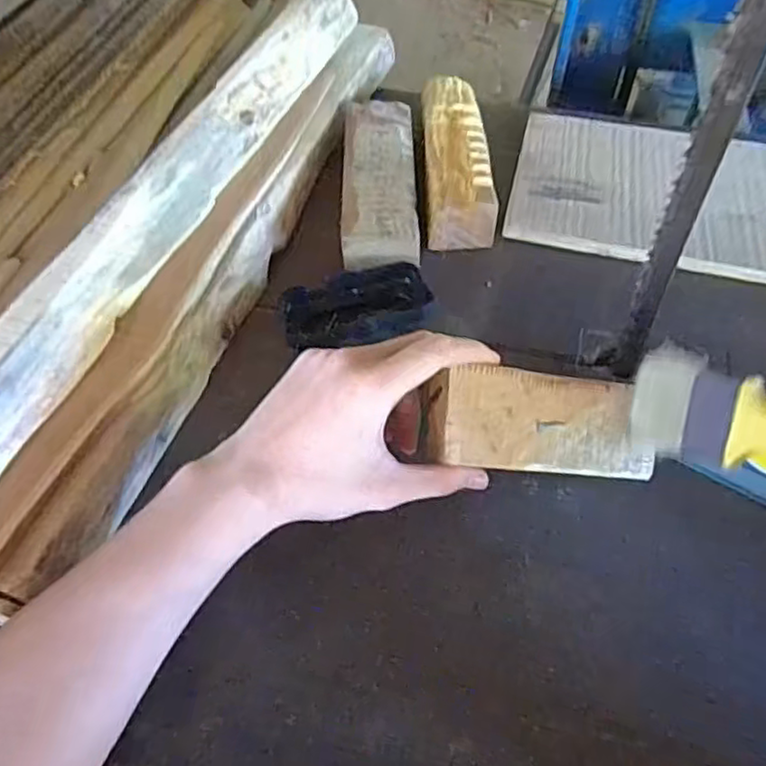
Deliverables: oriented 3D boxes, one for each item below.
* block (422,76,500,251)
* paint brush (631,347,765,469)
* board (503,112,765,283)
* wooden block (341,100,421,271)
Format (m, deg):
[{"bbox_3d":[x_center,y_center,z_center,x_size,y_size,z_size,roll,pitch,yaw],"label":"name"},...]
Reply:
[{"bbox_3d":[0.062,-0.200,0.581,0.055,0.040,0.198,-1,53,0],"label":"block"},{"bbox_3d":[0.187,0.027,0.306,0.028,0.055,0.176,-25,19,-17],"label":"paint brush"},{"bbox_3d":[0.286,-0.155,0.557,0.340,0.015,0.178,14,55,11],"label":"board"},{"bbox_3d":[-0.002,-0.172,0.554,0.060,0.030,0.182,0,53,0],"label":"wooden block"}]

